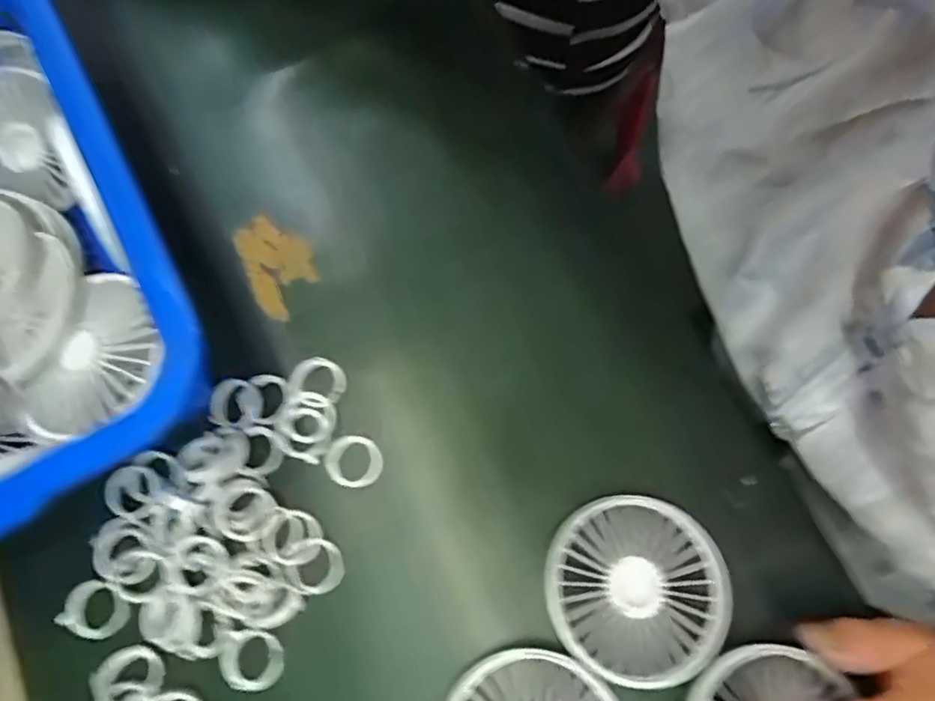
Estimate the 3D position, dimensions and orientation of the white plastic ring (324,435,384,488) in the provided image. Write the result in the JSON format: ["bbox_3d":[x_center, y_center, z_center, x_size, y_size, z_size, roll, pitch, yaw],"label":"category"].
[{"bbox_3d":[-0.061,0.060,0.321,0.030,0.005,0.027,0,75,1],"label":"white plastic ring"}]

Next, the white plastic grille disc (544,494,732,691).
[{"bbox_3d":[0.085,0.118,0.297,0.088,0.007,0.085,0,75,1],"label":"white plastic grille disc"}]

